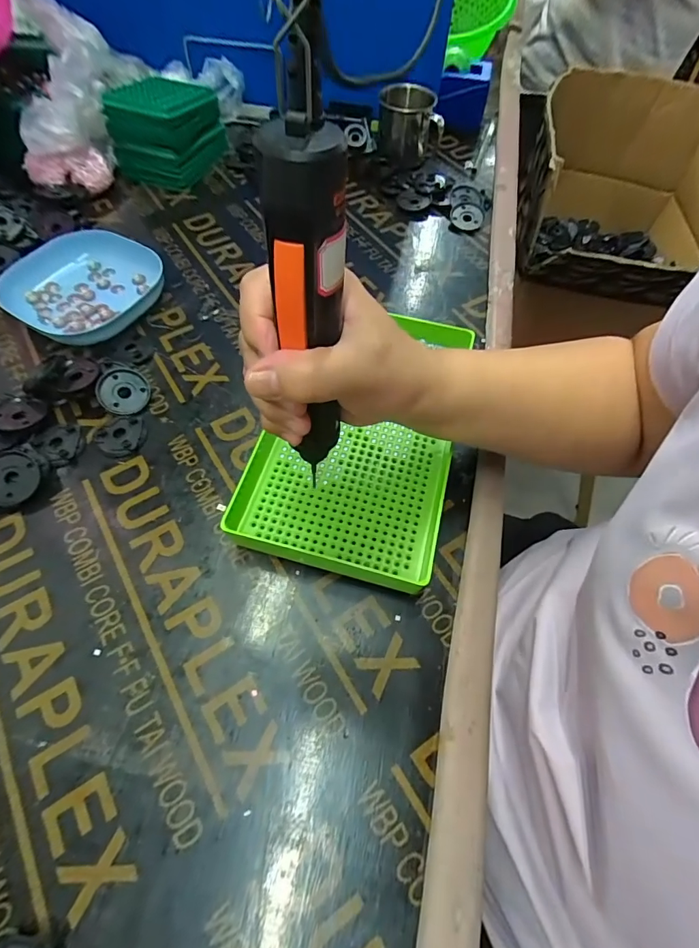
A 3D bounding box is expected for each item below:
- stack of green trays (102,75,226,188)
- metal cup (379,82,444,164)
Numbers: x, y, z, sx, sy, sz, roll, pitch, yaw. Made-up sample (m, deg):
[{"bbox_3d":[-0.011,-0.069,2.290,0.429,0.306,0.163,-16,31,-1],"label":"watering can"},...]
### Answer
[{"bbox_3d":[-0.236,-0.450,0.558,0.100,0.086,0.132,16,62,7],"label":"stack of green trays"},{"bbox_3d":[0.083,-0.474,0.582,0.082,0.061,0.077,-6,61,-5],"label":"metal cup"}]

